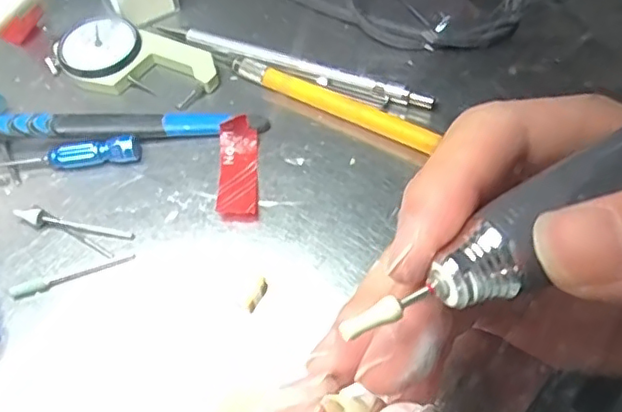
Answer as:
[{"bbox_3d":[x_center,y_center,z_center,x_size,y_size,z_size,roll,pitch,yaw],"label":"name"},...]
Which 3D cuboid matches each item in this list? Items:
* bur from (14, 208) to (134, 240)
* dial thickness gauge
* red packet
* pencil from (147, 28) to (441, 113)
[{"bbox_3d":[-0.093,0.007,0.236,0.048,0.005,0.007,11,59,10],"label":"bur"},{"bbox_3d":[-0.083,-0.068,0.281,0.076,0.012,0.039,15,60,13],"label":"dial thickness gauge"},{"bbox_3d":[-0.030,-0.015,0.245,0.016,0.009,0.046,-4,58,1],"label":"red packet"},{"bbox_3d":[-0.009,-0.064,0.276,0.132,0.008,0.011,21,62,16],"label":"pencil"}]

